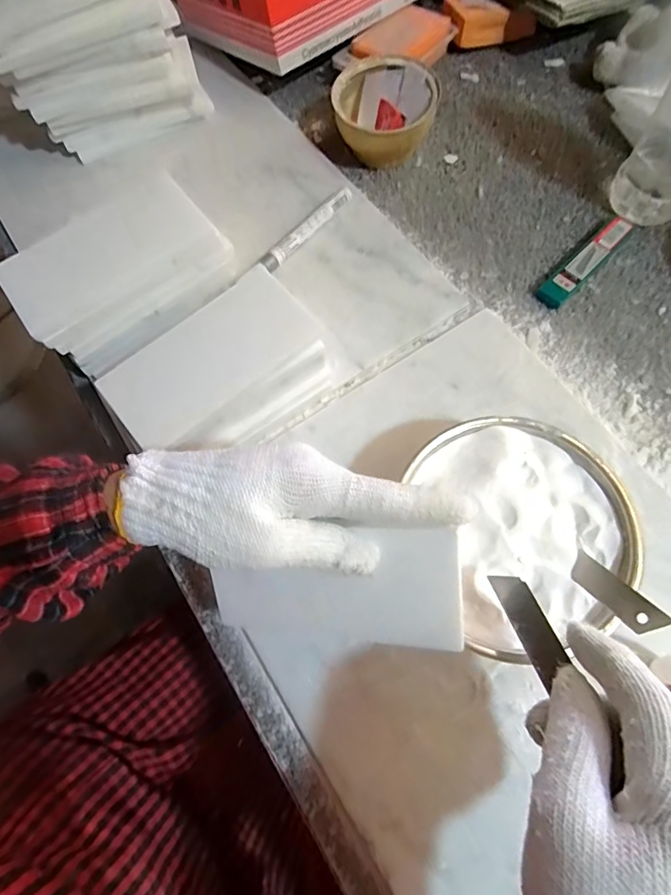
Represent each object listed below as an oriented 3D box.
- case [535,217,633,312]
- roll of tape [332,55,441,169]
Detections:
[{"bbox_3d":[0.221,-0.166,0.432,0.024,0.015,0.110,42,75,16],"label":"case"},{"bbox_3d":[0.047,-0.322,0.476,0.097,0.056,0.097,0,69,1],"label":"roll of tape"}]

